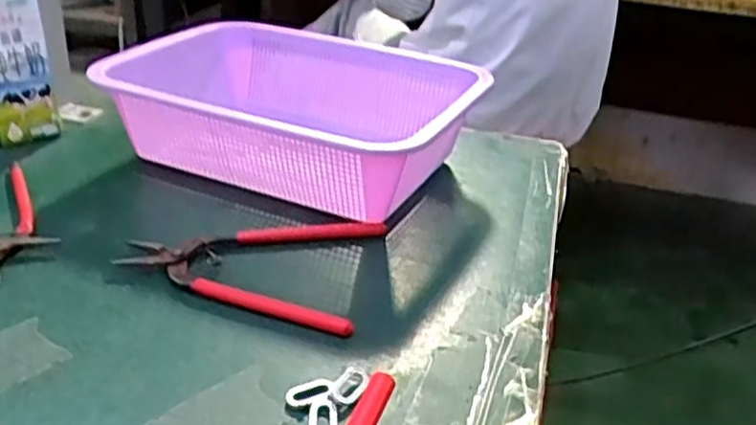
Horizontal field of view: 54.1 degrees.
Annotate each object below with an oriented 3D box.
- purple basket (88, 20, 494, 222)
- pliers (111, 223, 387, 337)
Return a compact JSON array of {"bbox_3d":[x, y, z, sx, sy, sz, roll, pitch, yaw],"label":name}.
[{"bbox_3d":[-0.057,-0.074,0.565,0.231,0.083,0.190,16,32,22],"label":"purple basket"},{"bbox_3d":[-0.069,0.023,0.461,0.149,0.012,0.107,13,31,17],"label":"pliers"}]

